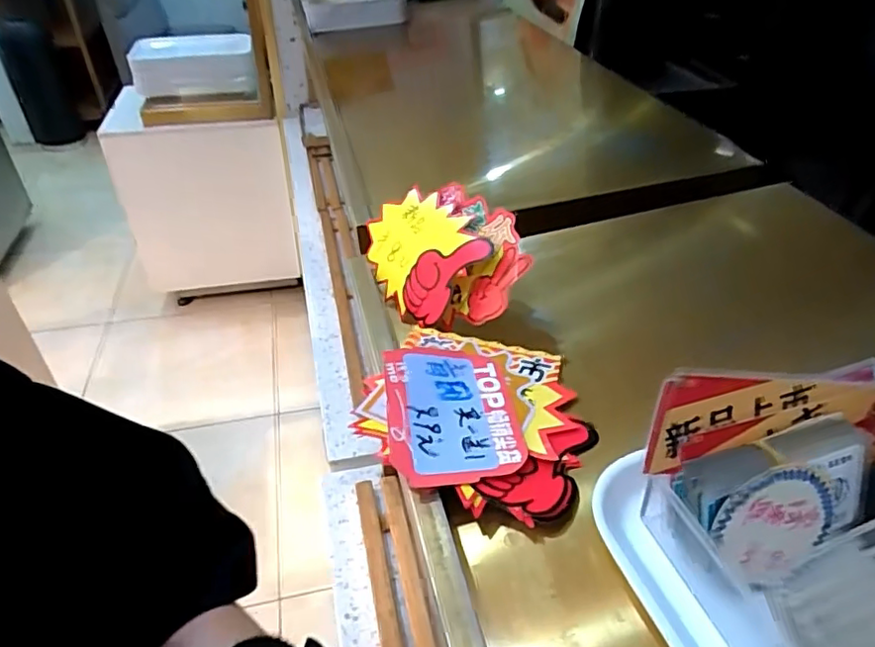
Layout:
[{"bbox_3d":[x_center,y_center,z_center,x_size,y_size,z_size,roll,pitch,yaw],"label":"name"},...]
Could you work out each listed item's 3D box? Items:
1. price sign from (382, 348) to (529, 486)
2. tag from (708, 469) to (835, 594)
[{"bbox_3d":[0.010,0.063,0.432,0.093,0.008,0.127,1,39,-9],"label":"price sign"},{"bbox_3d":[0.179,0.107,0.312,0.065,0.066,0.004,-49,20,3],"label":"tag"}]

